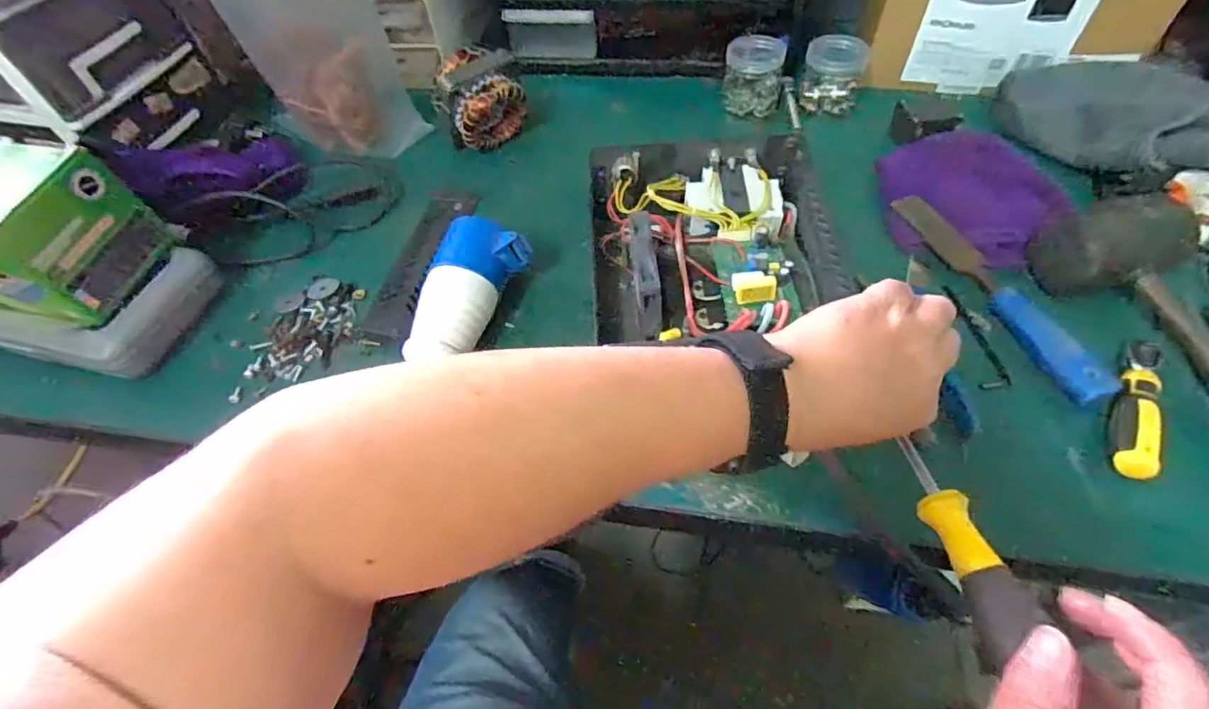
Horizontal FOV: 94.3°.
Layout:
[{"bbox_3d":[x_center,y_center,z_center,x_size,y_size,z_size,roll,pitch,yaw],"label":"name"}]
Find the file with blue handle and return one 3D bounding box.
[{"bbox_3d":[0.314,-0.055,0.455,0.035,0.020,0.224,-16,54,-7],"label":"file with blue handle"}]

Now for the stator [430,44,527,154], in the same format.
[{"bbox_3d":[-0.133,-0.272,0.605,0.088,0.084,0.057,-35,59,-19],"label":"stator"}]

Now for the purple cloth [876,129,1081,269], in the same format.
[{"bbox_3d":[0.333,-0.144,0.514,0.133,0.034,0.166,1,54,5],"label":"purple cloth"}]

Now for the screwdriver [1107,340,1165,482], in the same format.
[{"bbox_3d":[0.371,0.031,0.388,0.024,0.029,0.121,26,60,21],"label":"screwdriver"}]

